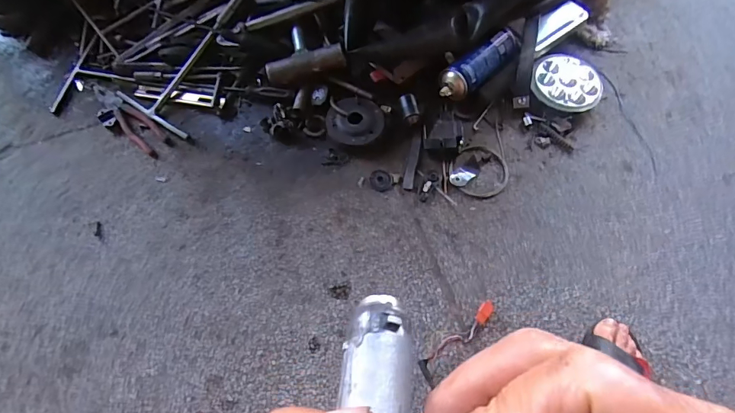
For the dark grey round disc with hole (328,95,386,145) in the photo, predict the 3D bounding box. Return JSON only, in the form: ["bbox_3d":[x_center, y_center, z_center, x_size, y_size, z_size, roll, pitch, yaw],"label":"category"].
[{"bbox_3d":[-0.023,-0.155,0.773,0.100,0.032,0.099,1,65,-2],"label":"dark grey round disc with hole"}]

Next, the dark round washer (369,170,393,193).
[{"bbox_3d":[0.023,-0.046,0.740,0.039,0.004,0.042,-1,65,-3],"label":"dark round washer"}]

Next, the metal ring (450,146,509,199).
[{"bbox_3d":[0.199,-0.062,0.747,0.099,0.007,0.099,1,64,-2],"label":"metal ring"}]

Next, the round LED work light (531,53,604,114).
[{"bbox_3d":[0.378,-0.233,0.807,0.131,0.030,0.117,27,67,10],"label":"round LED work light"}]

